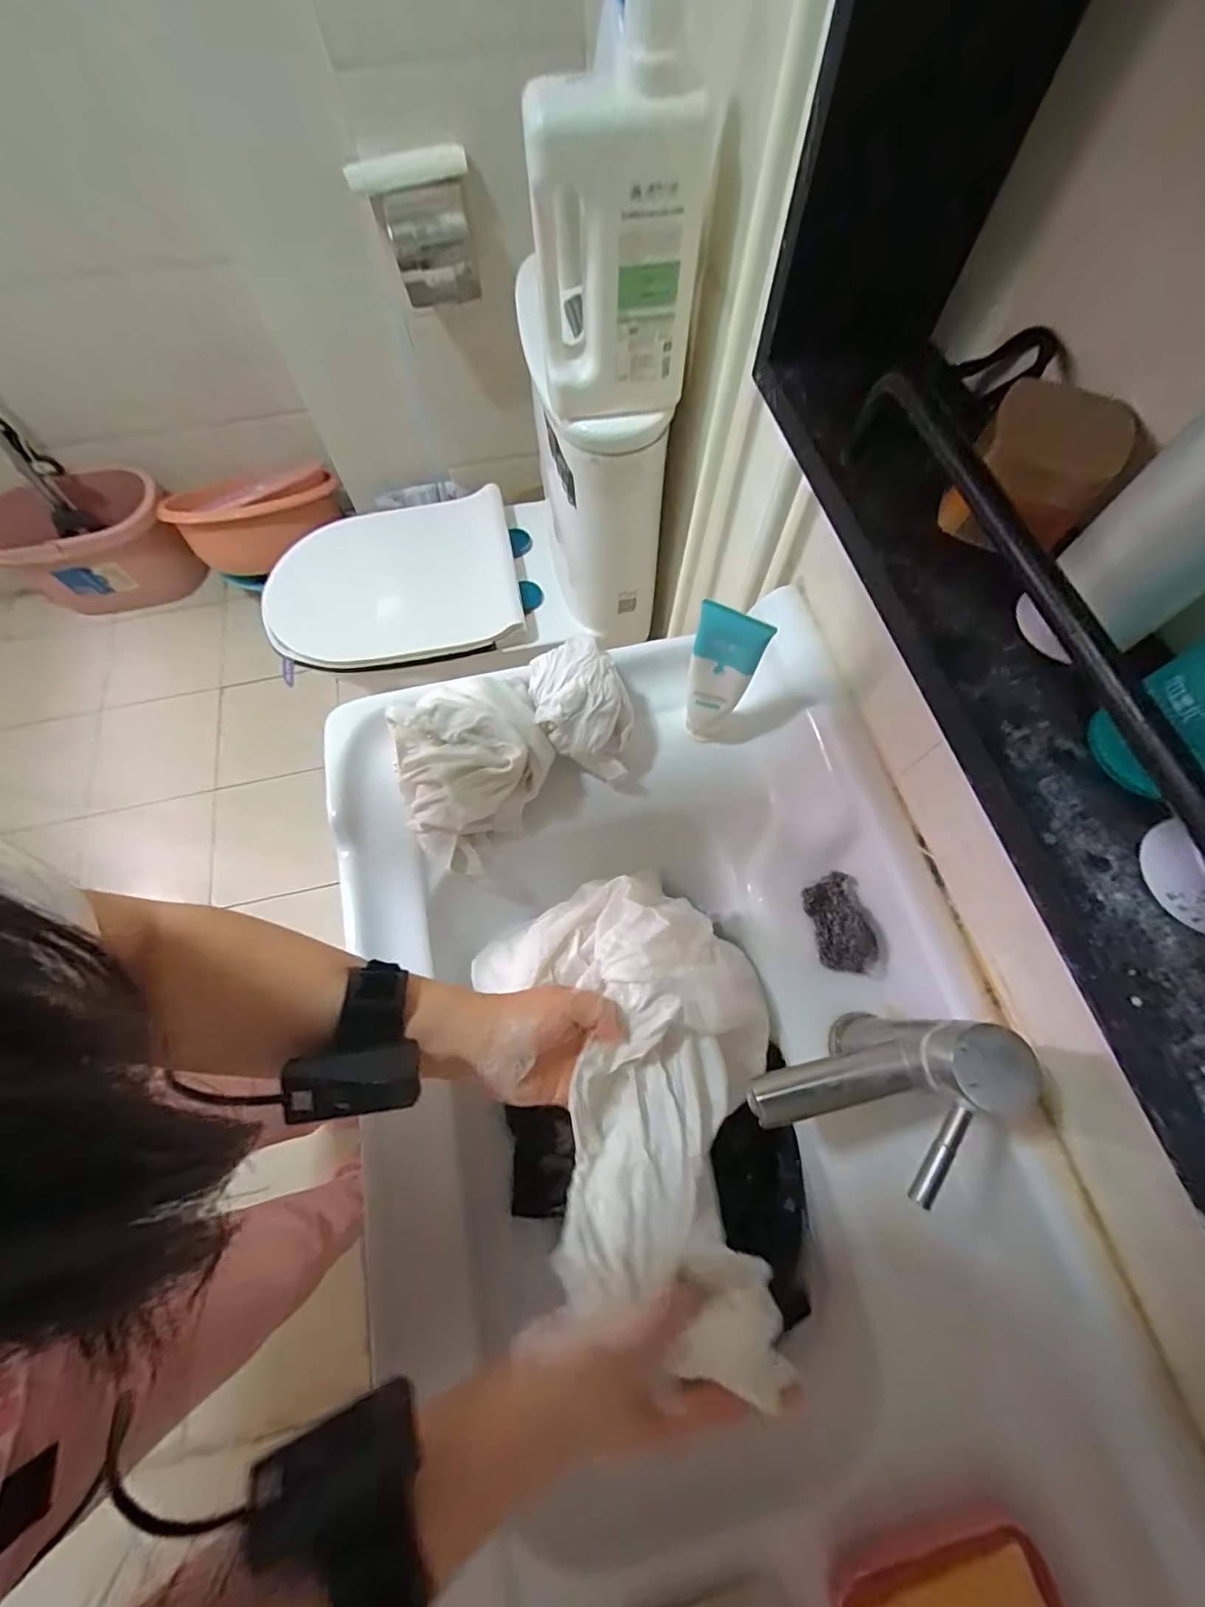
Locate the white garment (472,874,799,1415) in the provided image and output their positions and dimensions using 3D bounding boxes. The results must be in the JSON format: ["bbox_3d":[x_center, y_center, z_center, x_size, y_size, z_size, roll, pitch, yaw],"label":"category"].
[{"bbox_3d":[0.042,0.194,0.393,0.198,0.083,0.295,-23,69,-9],"label":"white garment"}]

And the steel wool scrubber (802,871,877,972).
[{"bbox_3d":[0.202,0.103,0.473,0.046,0.022,0.080,-29,63,26],"label":"steel wool scrubber"}]

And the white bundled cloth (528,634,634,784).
[{"bbox_3d":[-0.019,-0.091,0.512,0.090,0.063,0.122,-5,68,-2],"label":"white bundled cloth"}]

